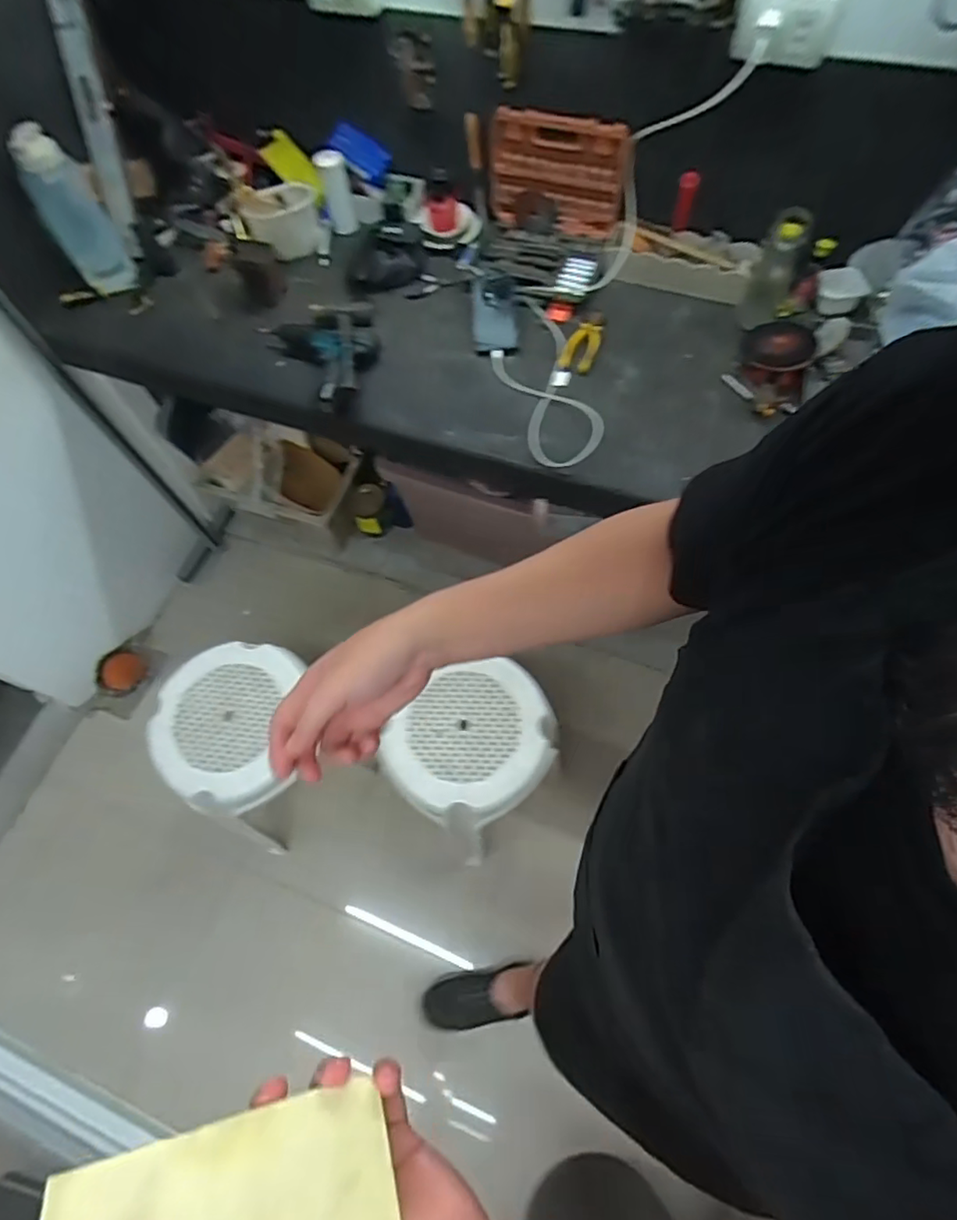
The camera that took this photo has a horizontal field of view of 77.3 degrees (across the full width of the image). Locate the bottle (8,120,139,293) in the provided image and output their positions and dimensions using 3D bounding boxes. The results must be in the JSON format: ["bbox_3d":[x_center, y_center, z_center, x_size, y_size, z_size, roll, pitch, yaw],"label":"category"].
[{"bbox_3d":[-0.761,-0.755,1.135,0.121,0.255,0.072,-33,67,-13],"label":"bottle"}]

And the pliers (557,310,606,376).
[{"bbox_3d":[0.191,-0.480,1.066,0.061,0.016,0.130,25,80,14],"label":"pliers"}]

